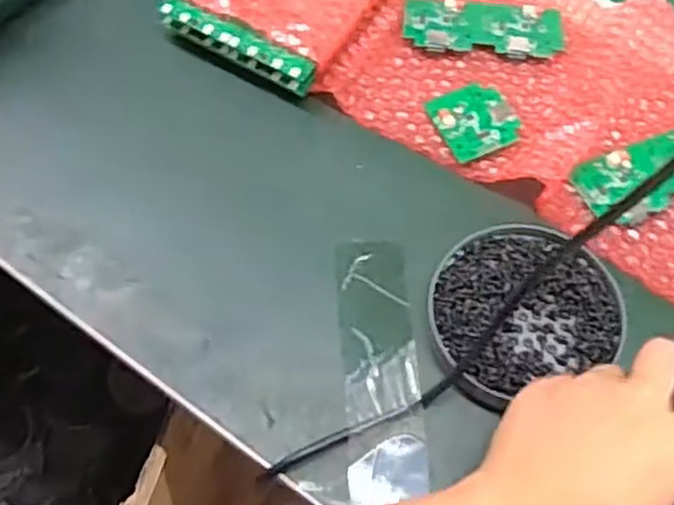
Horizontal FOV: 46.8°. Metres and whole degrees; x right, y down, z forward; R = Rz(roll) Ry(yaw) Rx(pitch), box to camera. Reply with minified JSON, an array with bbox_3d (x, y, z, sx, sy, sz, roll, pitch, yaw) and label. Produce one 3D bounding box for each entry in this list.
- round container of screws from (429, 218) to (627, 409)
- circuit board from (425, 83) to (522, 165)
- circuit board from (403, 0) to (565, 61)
[{"bbox_3d":[0.108,0.031,0.474,0.113,0.020,0.102,-21,65,-9],"label":"round container of screws"},{"bbox_3d":[0.096,-0.092,0.545,0.052,0.007,0.058,-23,65,-10],"label":"circuit board"},{"bbox_3d":[0.110,-0.169,0.583,0.118,0.007,0.053,4,64,3],"label":"circuit board"}]

